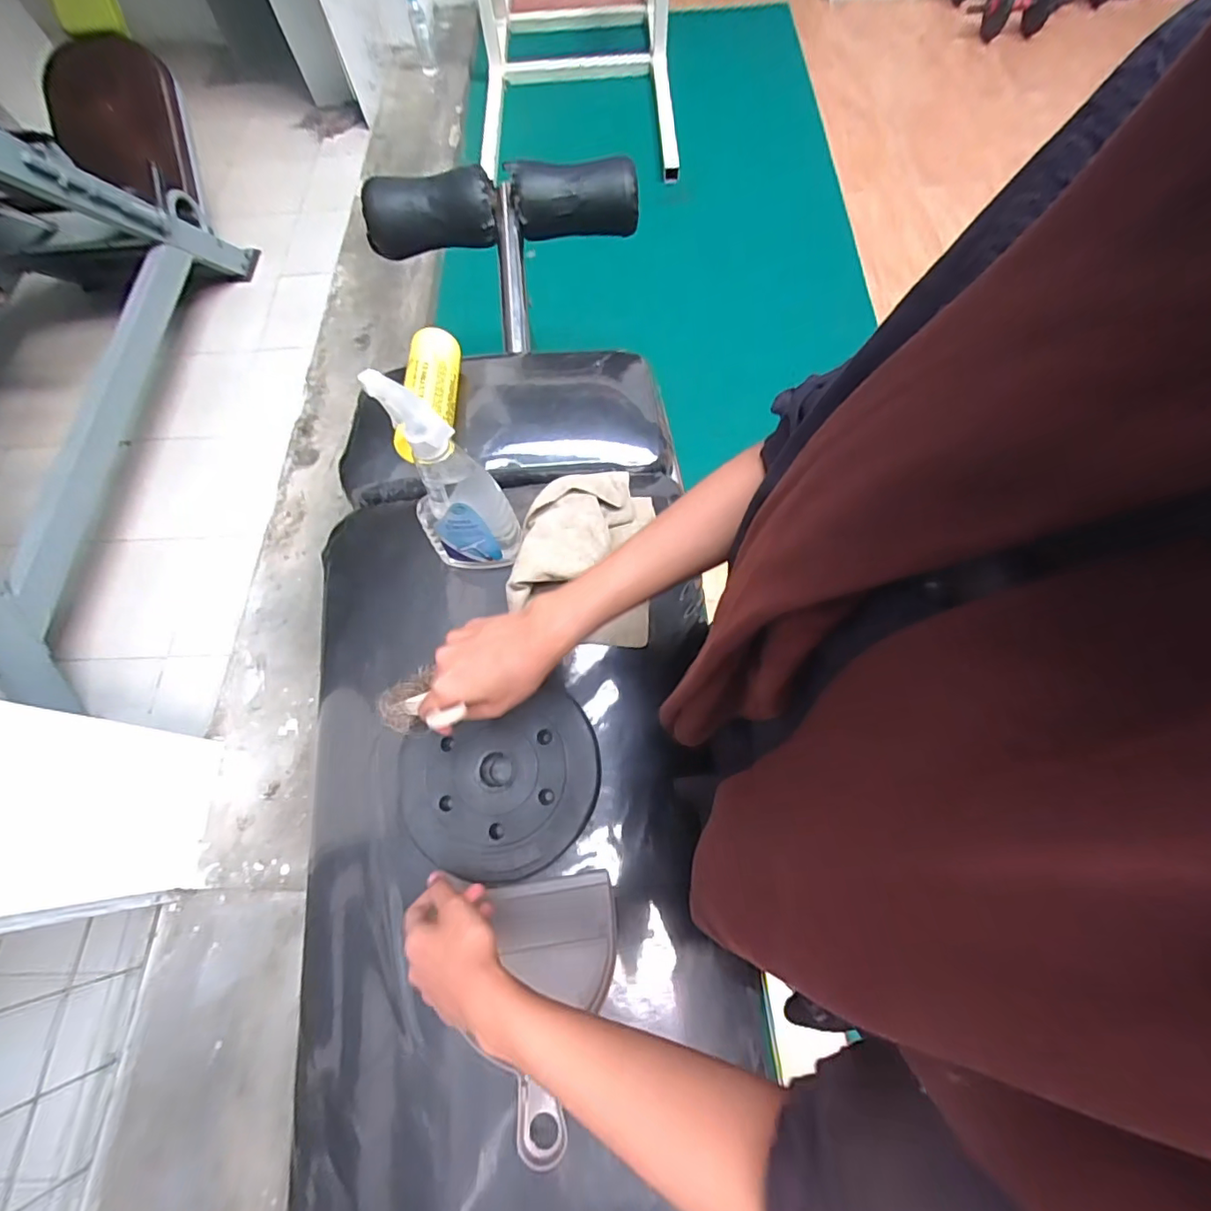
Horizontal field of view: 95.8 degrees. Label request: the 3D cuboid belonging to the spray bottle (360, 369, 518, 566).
[{"bbox_3d":[-0.150,-0.114,0.532,0.088,0.213,0.080,-1,66,3],"label":"spray bottle"}]

